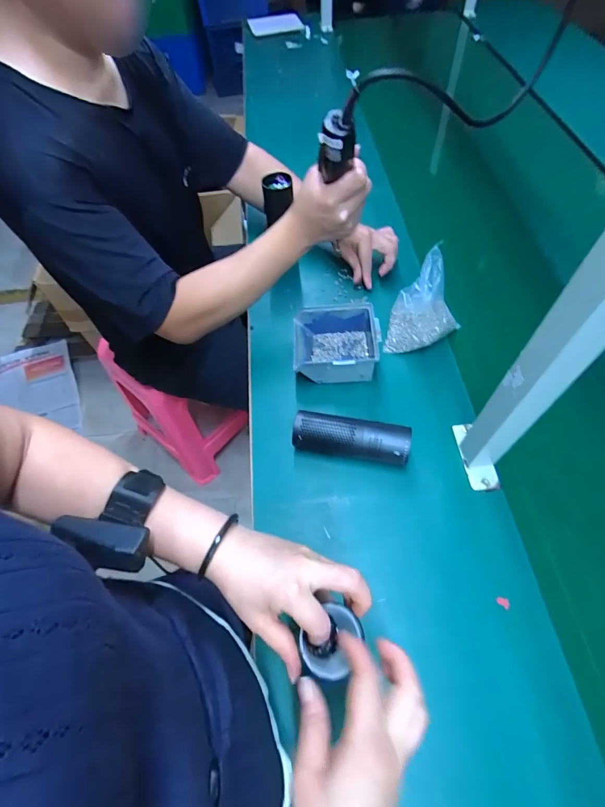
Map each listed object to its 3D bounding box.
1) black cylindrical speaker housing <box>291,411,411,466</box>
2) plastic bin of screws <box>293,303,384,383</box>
[{"bbox_3d":[0.067,0.051,0.535,0.160,0.043,0.051,7,60,8],"label":"black cylindrical speaker housing"},{"bbox_3d":[0.055,-0.094,0.623,0.135,0.063,0.121,-3,59,2],"label":"plastic bin of screws"}]

